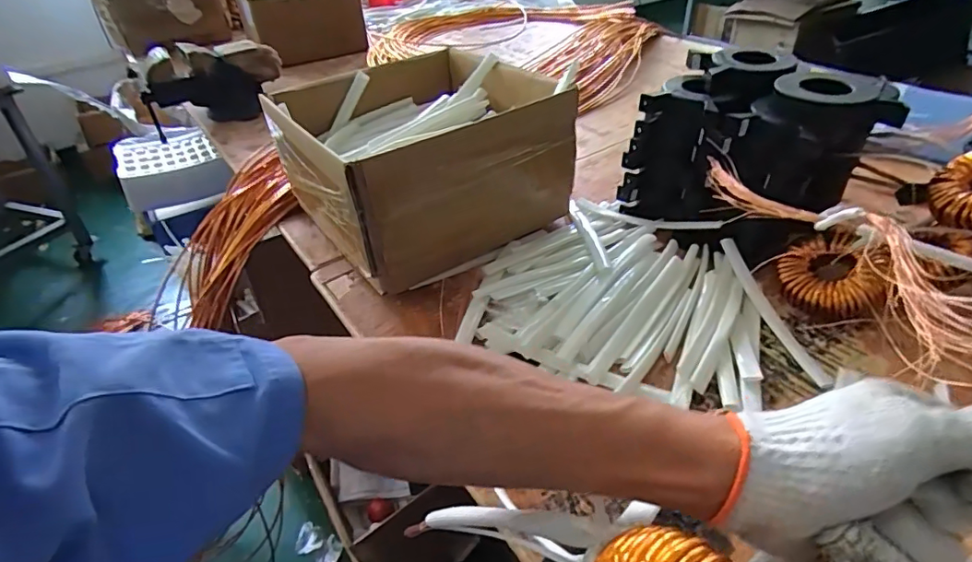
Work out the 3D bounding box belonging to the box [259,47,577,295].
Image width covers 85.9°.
[{"bbox_3d":[-0.101,-0.180,0.751,0.324,0.199,0.355,-27,45,-25],"label":"box"}]

